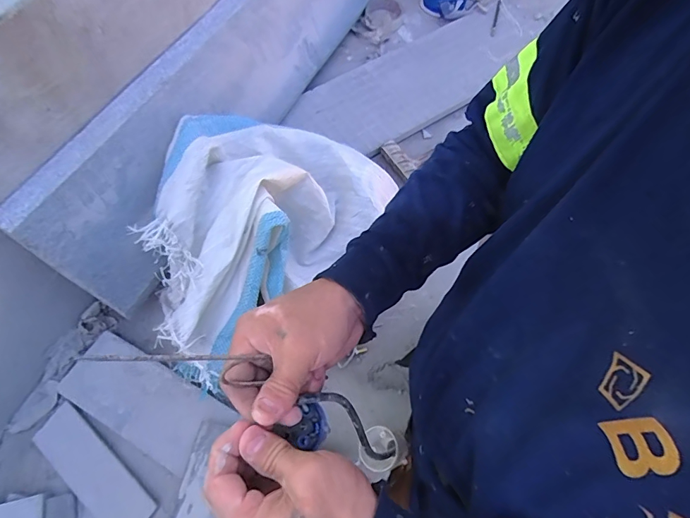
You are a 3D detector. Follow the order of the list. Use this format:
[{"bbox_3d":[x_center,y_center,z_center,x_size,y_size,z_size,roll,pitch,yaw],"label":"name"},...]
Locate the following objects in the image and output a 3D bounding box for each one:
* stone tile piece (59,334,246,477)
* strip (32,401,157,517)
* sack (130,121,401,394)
[{"bbox_3d":[-0.259,0.183,0.542,0.222,0.019,0.095,26,66,14],"label":"stone tile piece"},{"bbox_3d":[-0.307,0.258,0.508,0.180,0.015,0.059,38,69,18],"label":"strip"},{"bbox_3d":[-0.108,-0.043,0.548,0.258,0.172,0.373,37,69,18],"label":"sack"}]

